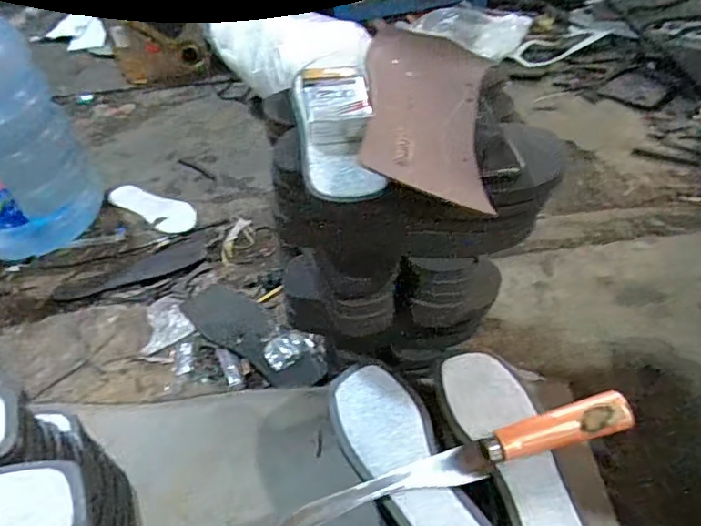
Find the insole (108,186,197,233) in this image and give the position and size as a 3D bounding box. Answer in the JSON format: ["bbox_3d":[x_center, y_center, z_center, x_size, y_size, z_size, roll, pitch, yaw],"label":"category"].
[{"bbox_3d":[-0.401,-0.118,1.121,0.213,0.012,0.080,26,55,27],"label":"insole"}]

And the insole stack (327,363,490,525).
[{"bbox_3d":[0.055,0.249,0.557,0.100,0.162,0.246,-18,48,-10],"label":"insole stack"}]

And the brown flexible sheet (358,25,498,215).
[{"bbox_3d":[0.070,-0.147,0.505,0.120,0.009,0.261,18,47,-4],"label":"brown flexible sheet"}]

